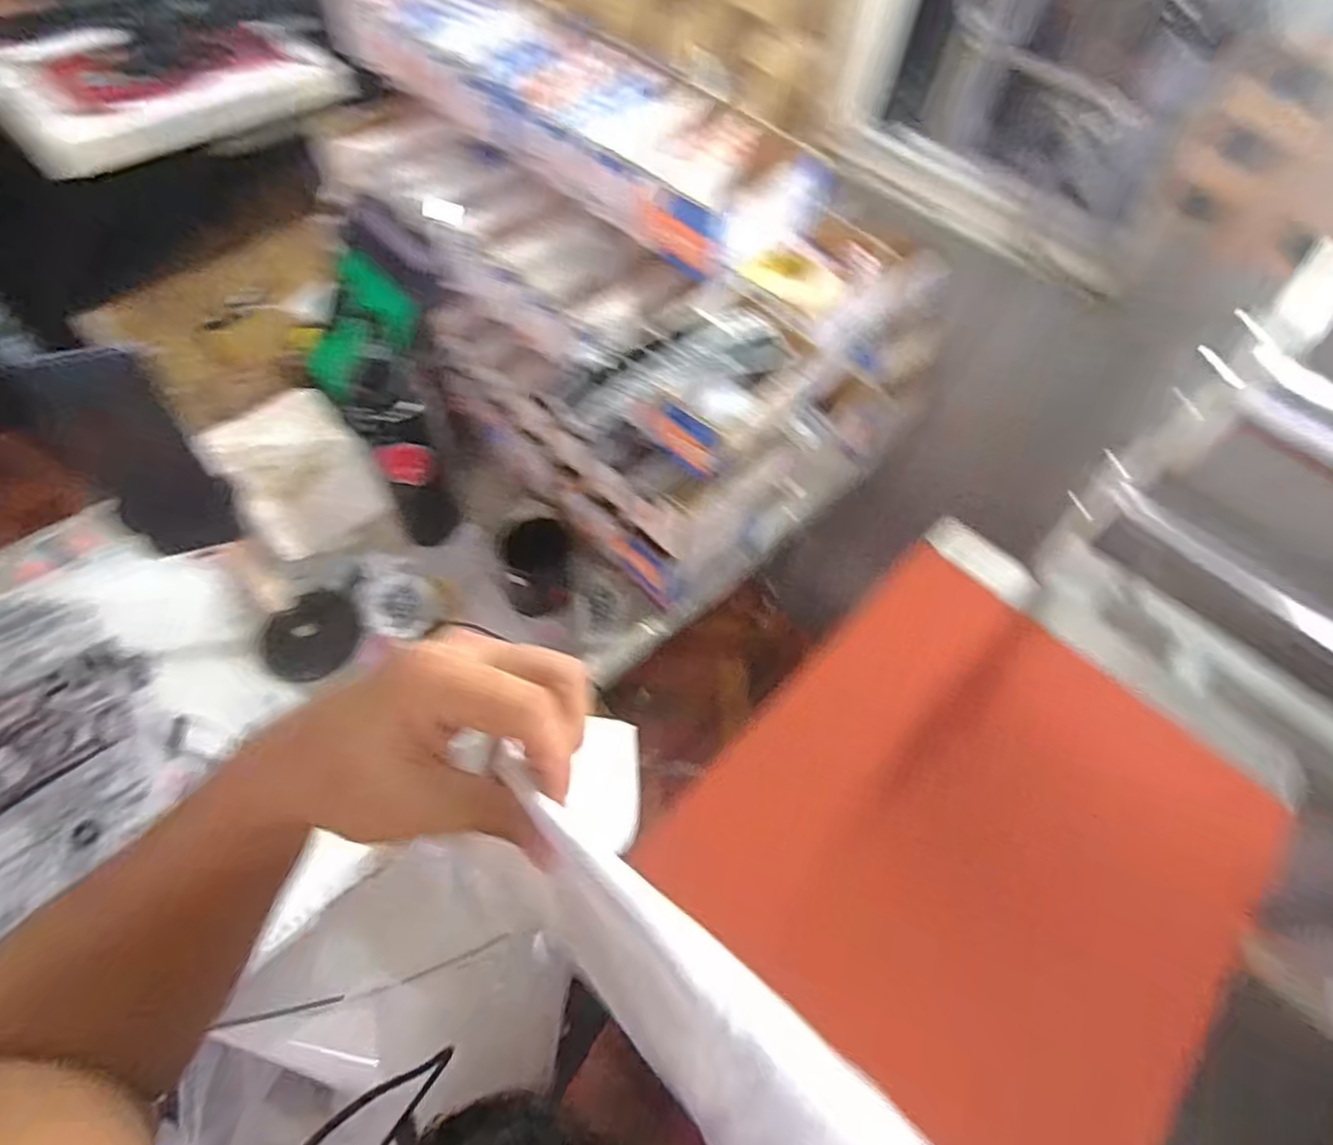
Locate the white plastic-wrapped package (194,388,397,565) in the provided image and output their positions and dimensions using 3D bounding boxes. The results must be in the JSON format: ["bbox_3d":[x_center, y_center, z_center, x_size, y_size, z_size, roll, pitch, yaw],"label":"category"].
[{"bbox_3d":[-0.437,-0.128,0.818,0.155,0.125,0.153,-29,65,-19],"label":"white plastic-wrapped package"}]

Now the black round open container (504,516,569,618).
[{"bbox_3d":[-0.149,-0.005,0.799,0.082,0.096,0.077,2,59,-3],"label":"black round open container"}]

